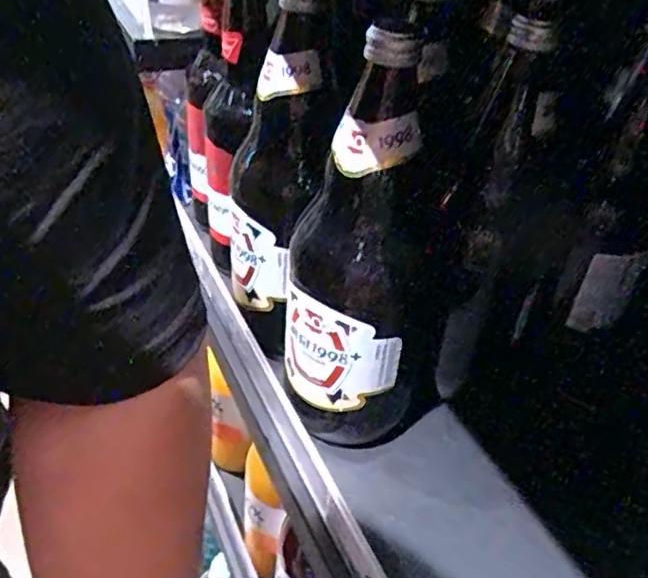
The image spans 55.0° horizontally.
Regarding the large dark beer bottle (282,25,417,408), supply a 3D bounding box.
[{"bbox_3d":[0.019,-0.025,0.355,0.068,0.217,0.067,-7,39,-15],"label":"large dark beer bottle"}]

